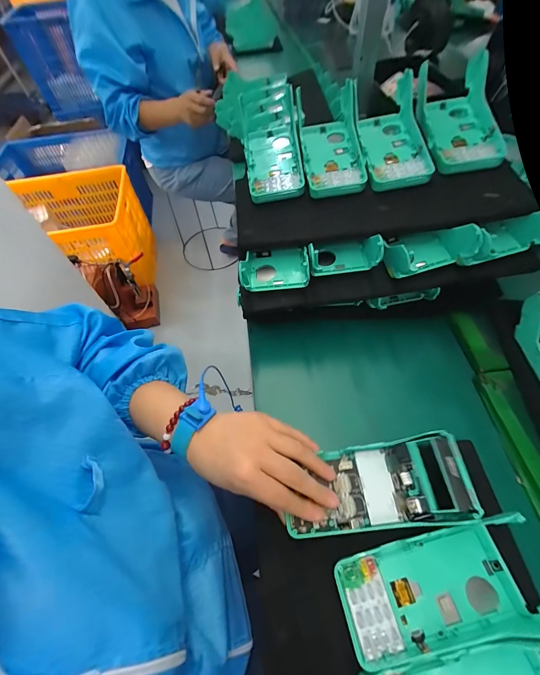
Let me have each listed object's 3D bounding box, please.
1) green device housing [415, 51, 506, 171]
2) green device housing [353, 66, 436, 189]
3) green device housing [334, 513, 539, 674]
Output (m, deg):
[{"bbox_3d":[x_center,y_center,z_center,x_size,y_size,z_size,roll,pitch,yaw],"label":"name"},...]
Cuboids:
[{"bbox_3d":[0.249,-0.297,0.389,0.085,0.061,0.178,-1,58,3],"label":"green device housing"},{"bbox_3d":[0.164,-0.274,0.392,0.083,0.059,0.169,-3,58,2],"label":"green device housing"},{"bbox_3d":[0.151,0.212,0.249,0.177,0.046,0.076,-14,59,-5],"label":"green device housing"}]

